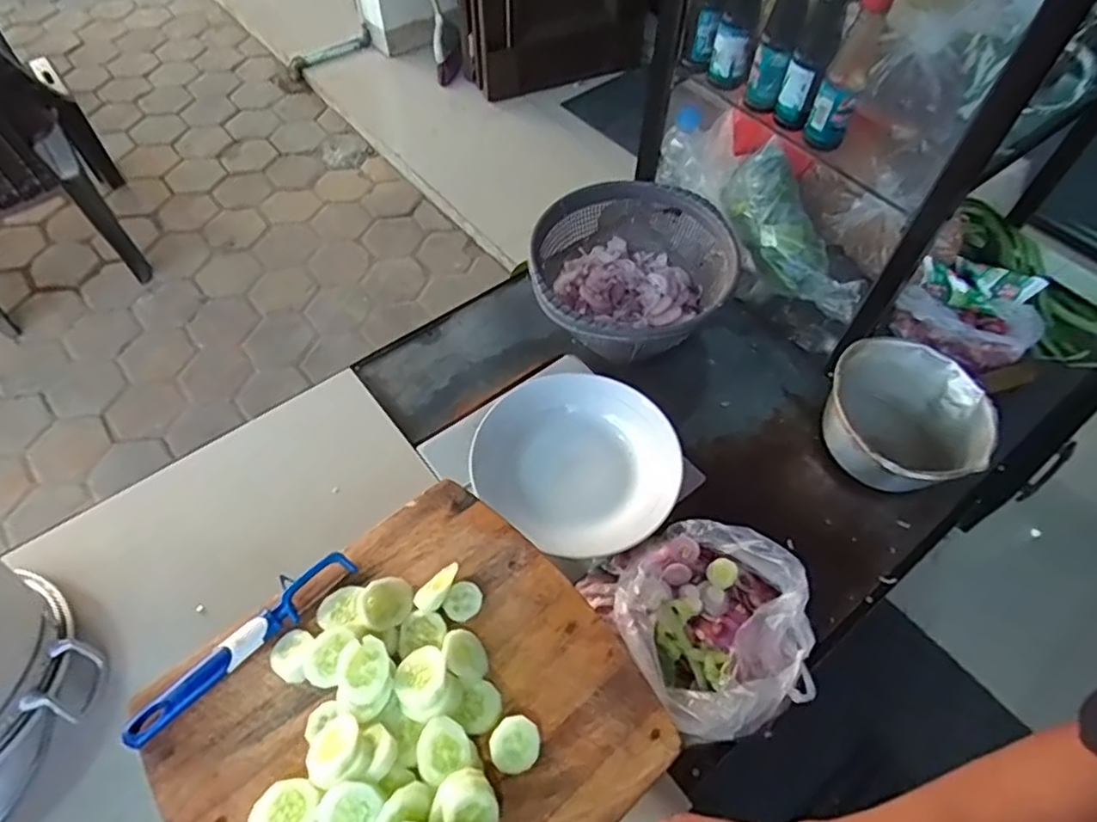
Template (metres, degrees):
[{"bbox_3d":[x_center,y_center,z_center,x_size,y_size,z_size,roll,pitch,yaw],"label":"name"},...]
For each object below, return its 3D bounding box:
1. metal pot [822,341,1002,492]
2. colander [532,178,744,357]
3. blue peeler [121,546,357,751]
[{"bbox_3d":[0.390,0.013,0.728,0.178,0.105,0.166,1,56,-1],"label":"metal pot"},{"bbox_3d":[0.101,-0.162,0.830,0.233,0.113,0.258,24,59,14],"label":"colander"},{"bbox_3d":[-0.222,0.168,0.479,0.029,0.015,0.178,36,62,20],"label":"blue peeler"}]

